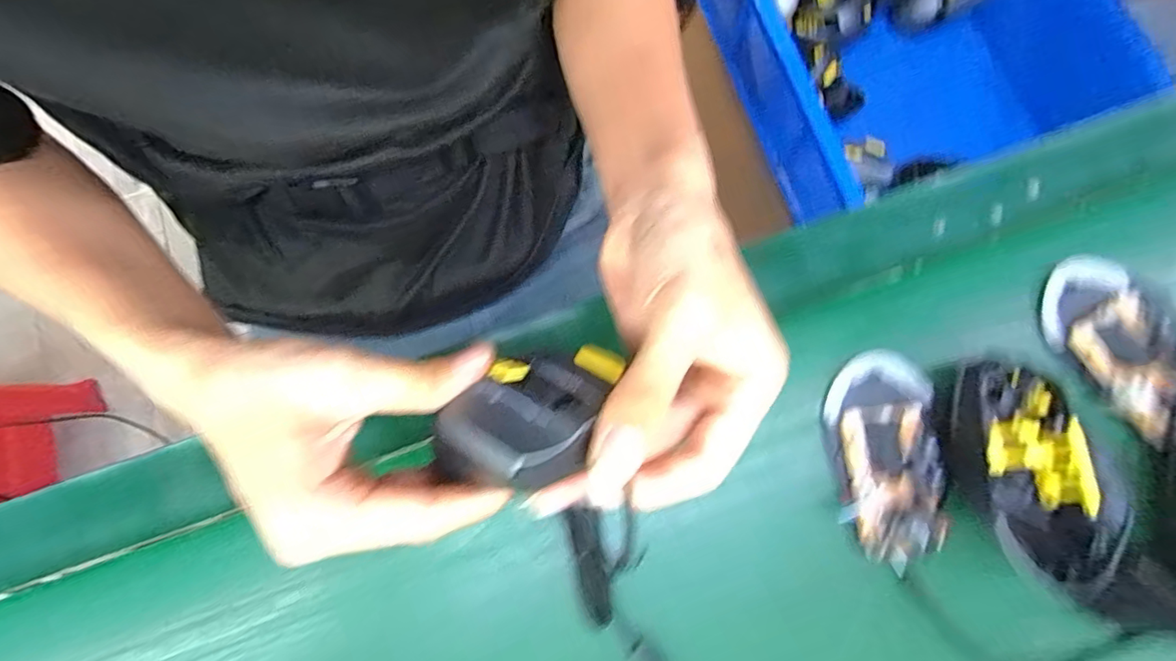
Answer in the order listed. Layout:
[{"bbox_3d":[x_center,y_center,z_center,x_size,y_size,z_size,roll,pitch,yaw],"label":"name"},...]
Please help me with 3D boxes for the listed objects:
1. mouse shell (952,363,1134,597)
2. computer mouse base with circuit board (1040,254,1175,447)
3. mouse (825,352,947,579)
[{"bbox_3d":[0.238,0.074,0.279,0.064,0.030,0.110,-15,74,3],"label":"mouse shell"},{"bbox_3d":[0.319,0.008,0.309,0.060,0.014,0.108,-24,74,1],"label":"computer mouse base with circuit board"},{"bbox_3d":[0.169,0.069,0.293,0.058,0.021,0.116,5,76,9],"label":"mouse"}]

